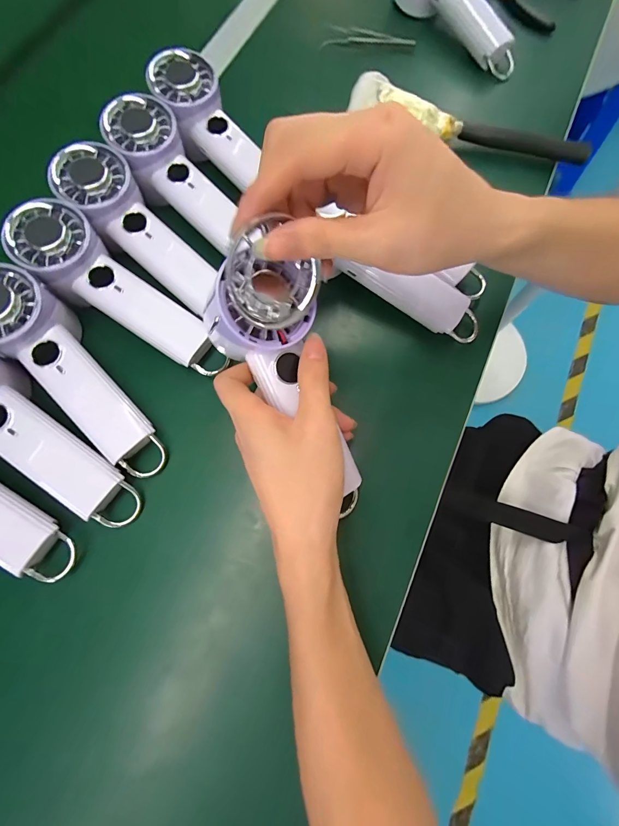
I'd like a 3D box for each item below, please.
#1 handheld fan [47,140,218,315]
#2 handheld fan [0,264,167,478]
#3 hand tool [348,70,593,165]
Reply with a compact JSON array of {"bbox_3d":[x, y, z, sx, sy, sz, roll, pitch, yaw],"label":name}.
[{"bbox_3d":[-0.145,-0.158,0.306,0.056,0.035,0.162,-45,98,-11],"label":"handheld fan"},{"bbox_3d":[-0.191,-0.029,0.276,0.062,0.038,0.191,-40,97,-10],"label":"handheld fan"},{"bbox_3d":[0.167,-0.295,0.354,0.246,0.036,0.055,19,75,5],"label":"hand tool"}]

